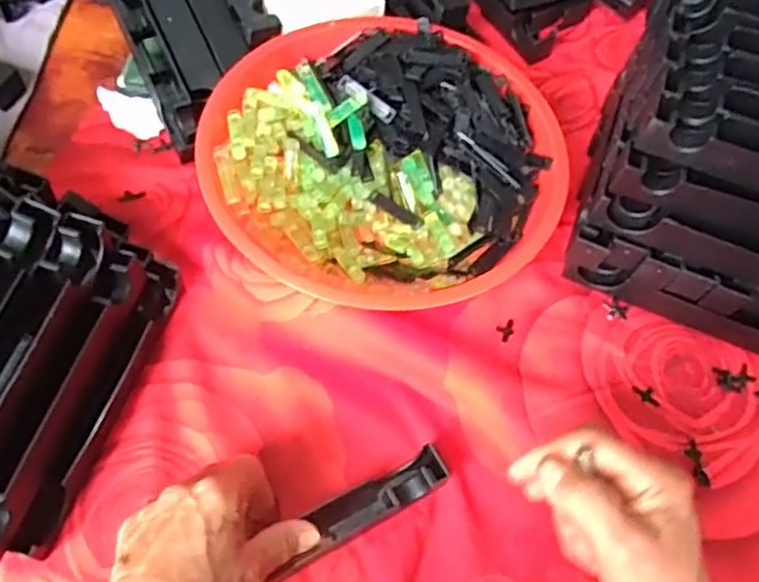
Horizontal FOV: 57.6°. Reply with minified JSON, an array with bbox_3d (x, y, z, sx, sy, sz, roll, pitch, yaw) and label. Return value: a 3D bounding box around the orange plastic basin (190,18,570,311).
[{"bbox_3d":[0.001,-0.088,0.505,0.244,0.078,0.224,2,61,-3],"label":"orange plastic basin"}]

